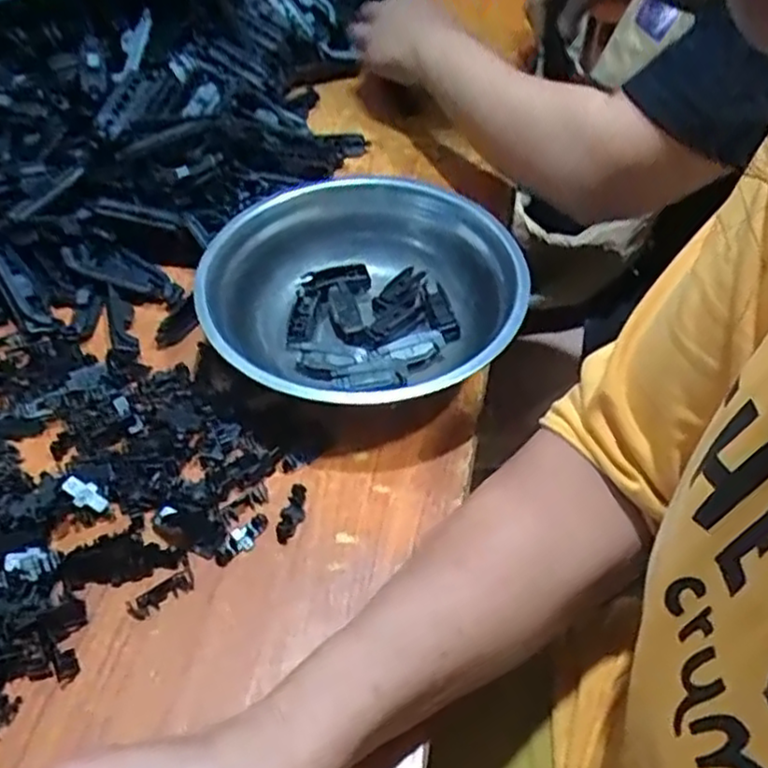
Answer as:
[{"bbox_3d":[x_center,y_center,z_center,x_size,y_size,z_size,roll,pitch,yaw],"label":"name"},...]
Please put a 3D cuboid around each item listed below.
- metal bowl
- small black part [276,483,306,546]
[{"bbox_3d":[-0.016,-0.053,0.467,0.198,0.057,0.194,0,51,0],"label":"metal bowl"},{"bbox_3d":[-0.052,0.072,0.400,0.013,0.008,0.035,4,51,3],"label":"small black part"}]

